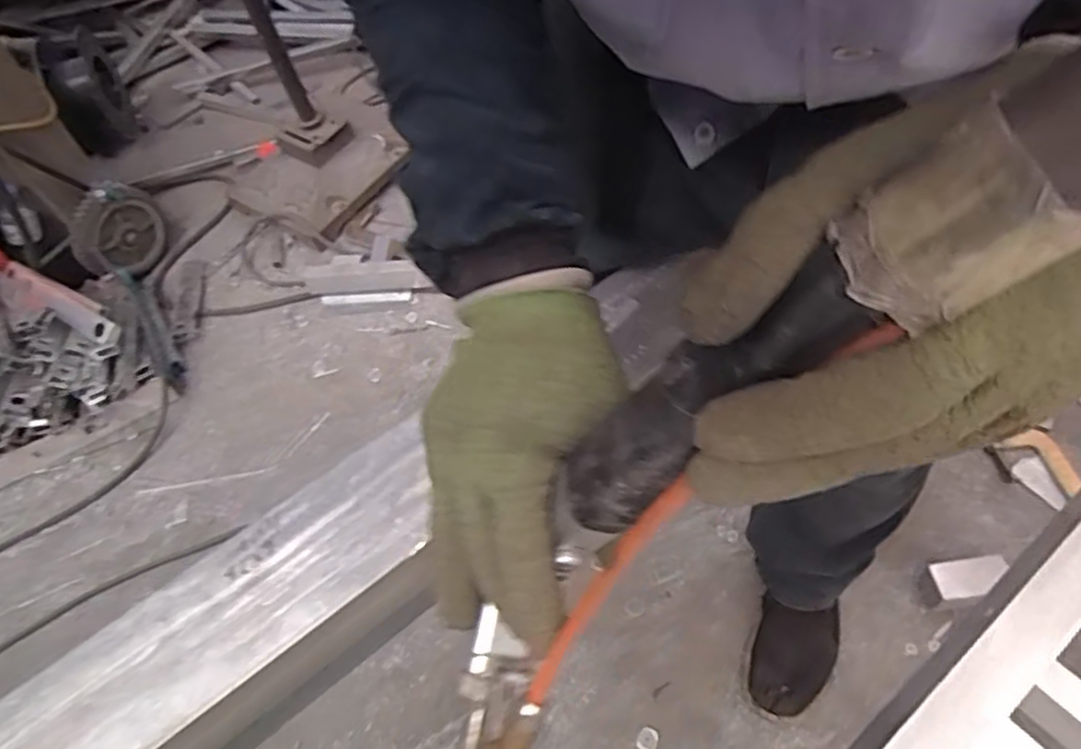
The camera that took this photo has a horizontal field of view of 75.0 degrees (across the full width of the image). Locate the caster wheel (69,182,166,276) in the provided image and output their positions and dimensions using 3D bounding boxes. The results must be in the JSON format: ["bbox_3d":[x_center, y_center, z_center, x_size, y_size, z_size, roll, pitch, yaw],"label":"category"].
[{"bbox_3d":[-0.879,-0.294,1.468,0.084,0.177,0.194,3,56,11],"label":"caster wheel"}]

